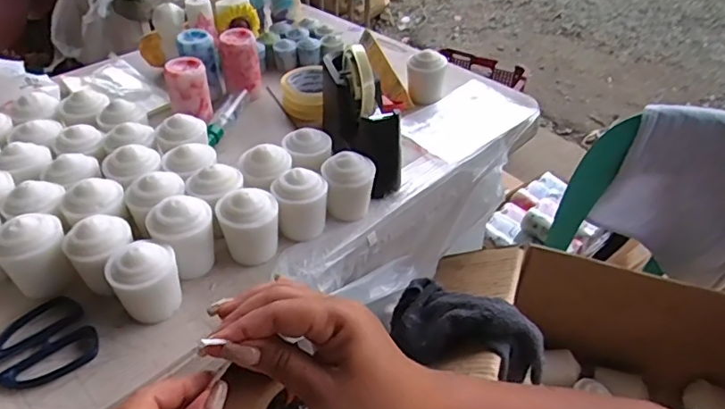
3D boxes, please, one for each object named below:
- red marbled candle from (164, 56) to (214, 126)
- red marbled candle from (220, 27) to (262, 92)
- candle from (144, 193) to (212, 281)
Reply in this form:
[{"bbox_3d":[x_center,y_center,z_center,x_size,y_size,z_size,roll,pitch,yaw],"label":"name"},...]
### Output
[{"bbox_3d":[-0.229,-0.149,0.699,0.052,0.074,0.051,-10,43,-15],"label":"red marbled candle"},{"bbox_3d":[-0.176,-0.208,0.771,0.050,0.081,0.045,-7,42,-11],"label":"red marbled candle"},{"bbox_3d":[-0.168,0.031,0.502,0.058,0.068,0.051,-18,45,-22],"label":"candle"}]

